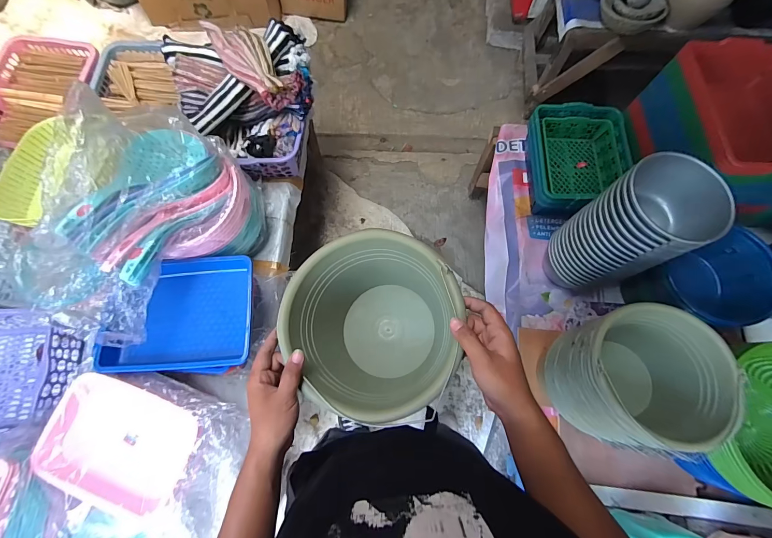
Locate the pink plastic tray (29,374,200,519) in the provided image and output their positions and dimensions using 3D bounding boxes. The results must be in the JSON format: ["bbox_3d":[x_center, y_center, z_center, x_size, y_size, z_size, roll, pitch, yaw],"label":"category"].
[{"bbox_3d":[-0.554,0.362,0.707,0.297,0.043,0.206,18,73,5],"label":"pink plastic tray"}]

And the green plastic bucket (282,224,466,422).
[{"bbox_3d":[-0.018,0.091,0.511,0.229,0.190,0.231,0,72,-1],"label":"green plastic bucket"}]

